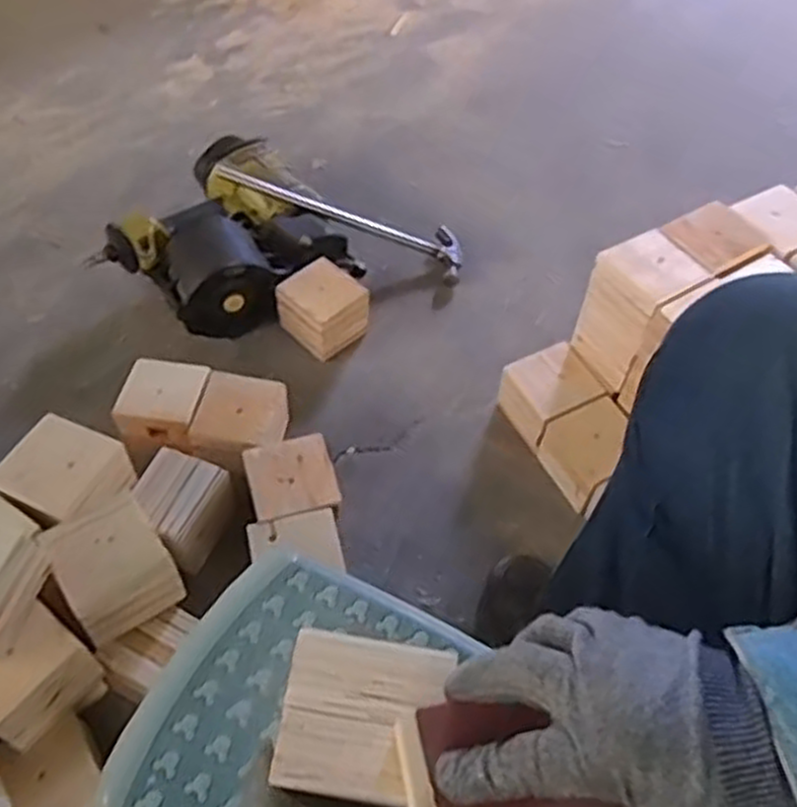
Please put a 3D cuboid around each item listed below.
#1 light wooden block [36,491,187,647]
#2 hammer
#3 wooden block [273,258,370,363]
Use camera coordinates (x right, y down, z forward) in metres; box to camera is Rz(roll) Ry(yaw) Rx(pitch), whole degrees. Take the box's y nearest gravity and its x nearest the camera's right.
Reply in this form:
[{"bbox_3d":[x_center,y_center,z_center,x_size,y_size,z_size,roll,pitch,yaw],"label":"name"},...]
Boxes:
[{"bbox_3d":[-0.277,0.158,0.763,0.097,0.066,0.106,-27,60,-21],"label":"light wooden block"},{"bbox_3d":[-0.079,-0.273,1.145,0.377,0.026,0.099,17,53,-17],"label":"hammer"},{"bbox_3d":[-0.102,-0.129,1.080,0.092,0.088,0.100,-34,63,-24],"label":"wooden block"}]

